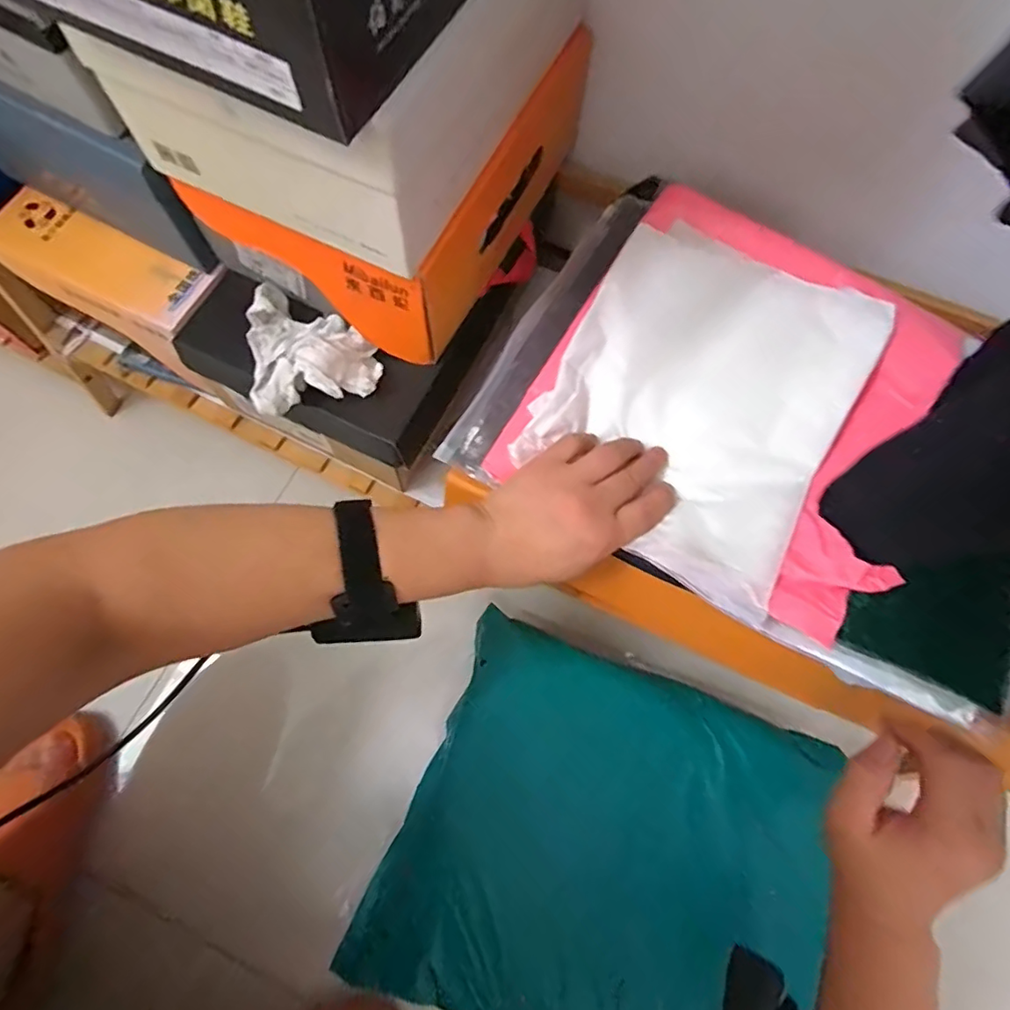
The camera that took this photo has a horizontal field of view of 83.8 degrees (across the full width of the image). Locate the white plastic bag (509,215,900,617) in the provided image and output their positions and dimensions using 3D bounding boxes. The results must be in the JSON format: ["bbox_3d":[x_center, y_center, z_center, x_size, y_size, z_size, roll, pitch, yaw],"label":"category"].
[{"bbox_3d":[0.139,-0.075,0.406,0.194,0.046,0.252,30,73,9],"label":"white plastic bag"}]

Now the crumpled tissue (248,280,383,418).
[{"bbox_3d":[-0.153,-0.129,0.453,0.098,0.029,0.103,0,71,-1],"label":"crumpled tissue"}]

